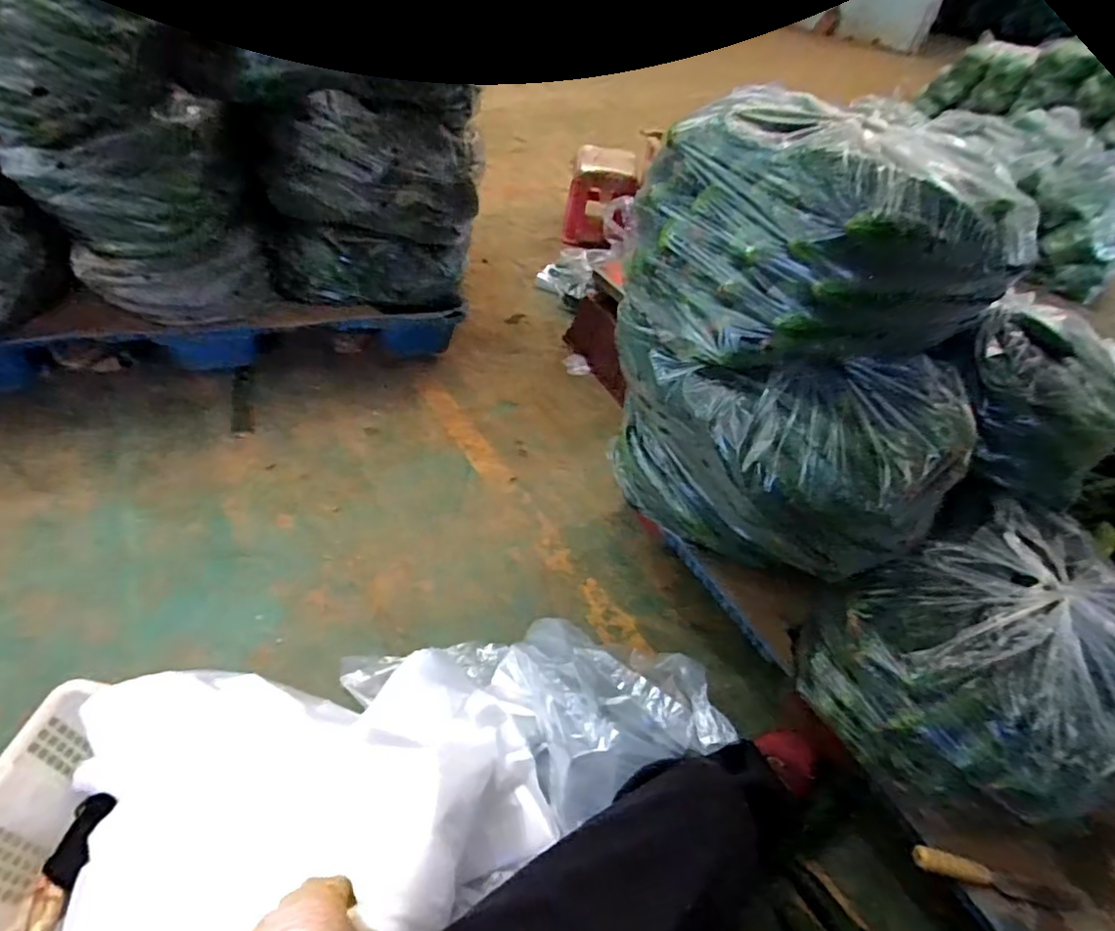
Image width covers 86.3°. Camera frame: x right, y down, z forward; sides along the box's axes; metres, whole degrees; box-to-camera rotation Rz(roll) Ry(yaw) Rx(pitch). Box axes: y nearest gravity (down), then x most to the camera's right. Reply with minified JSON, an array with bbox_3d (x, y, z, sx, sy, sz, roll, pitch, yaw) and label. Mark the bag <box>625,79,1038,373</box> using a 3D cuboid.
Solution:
[{"bbox_3d":[0.326,-0.262,0.742,0.383,0.271,0.276,-7,46,-17],"label":"bag"}]

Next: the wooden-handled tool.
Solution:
[{"bbox_3d":[0.520,0.491,0.705,0.200,0.033,0.021,21,41,-8],"label":"wooden-handled tool"}]

